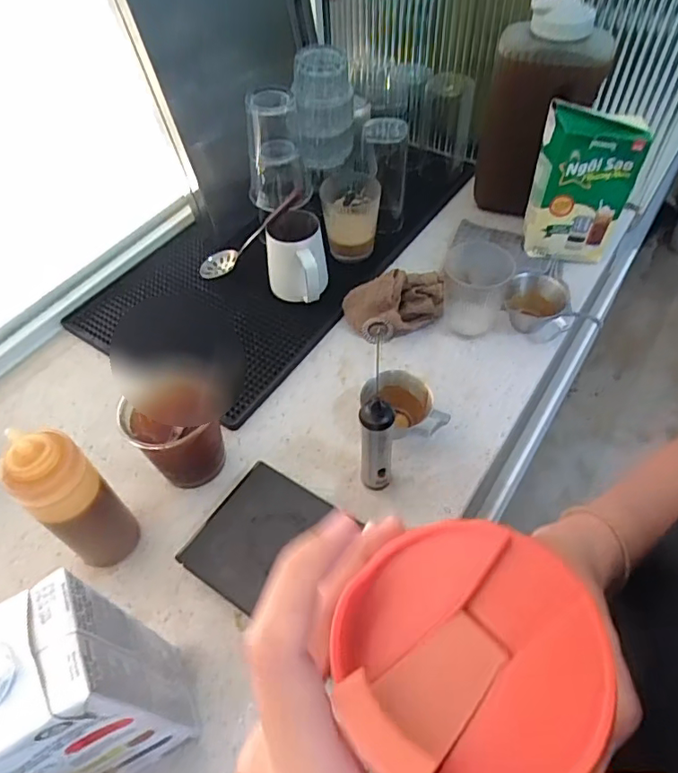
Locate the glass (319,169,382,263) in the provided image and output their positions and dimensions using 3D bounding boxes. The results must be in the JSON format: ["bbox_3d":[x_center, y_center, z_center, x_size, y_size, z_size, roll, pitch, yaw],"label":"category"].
[{"bbox_3d":[0.015,-0.222,0.746,0.077,0.090,0.070,-5,53,-1],"label":"glass"}]

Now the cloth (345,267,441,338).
[{"bbox_3d":[0.067,-0.100,0.674,0.118,0.062,0.074,-1,53,1],"label":"cloth"}]

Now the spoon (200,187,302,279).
[{"bbox_3d":[-0.110,-0.195,0.698,0.030,0.208,0.046,36,52,-24],"label":"spoon"}]

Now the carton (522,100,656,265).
[{"bbox_3d":[0.297,-0.245,0.688,0.113,0.171,0.061,6,53,7],"label":"carton"}]

